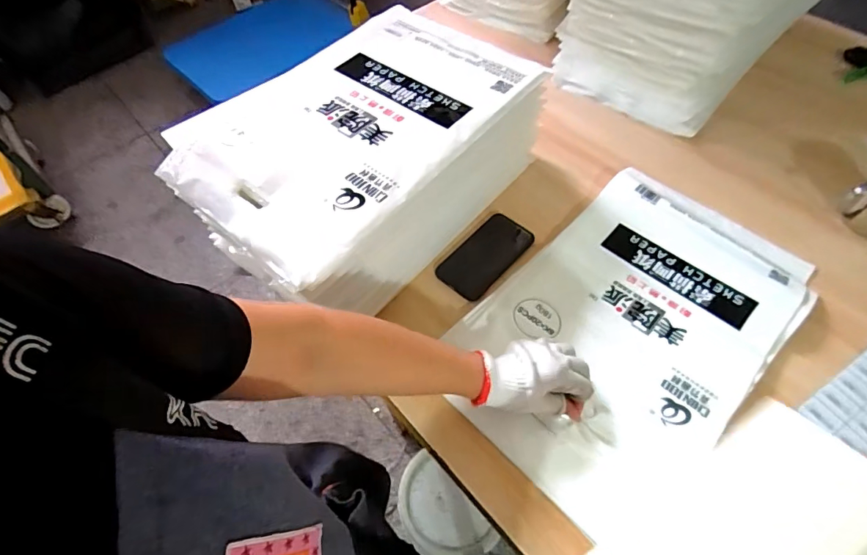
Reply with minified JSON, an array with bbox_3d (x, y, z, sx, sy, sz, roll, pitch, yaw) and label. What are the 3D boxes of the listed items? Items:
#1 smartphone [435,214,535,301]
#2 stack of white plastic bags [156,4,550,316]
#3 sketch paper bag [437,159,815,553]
[{"bbox_3d":[0.078,-0.033,0.675,0.078,0.014,0.152,36,66,23],"label":"smartphone"},{"bbox_3d":[-0.080,-0.164,0.661,0.296,0.182,0.459,36,66,23],"label":"stack of white plastic bags"},{"bbox_3d":[0.258,0.055,0.598,0.481,0.037,0.304,-39,64,-20],"label":"sketch paper bag"}]

